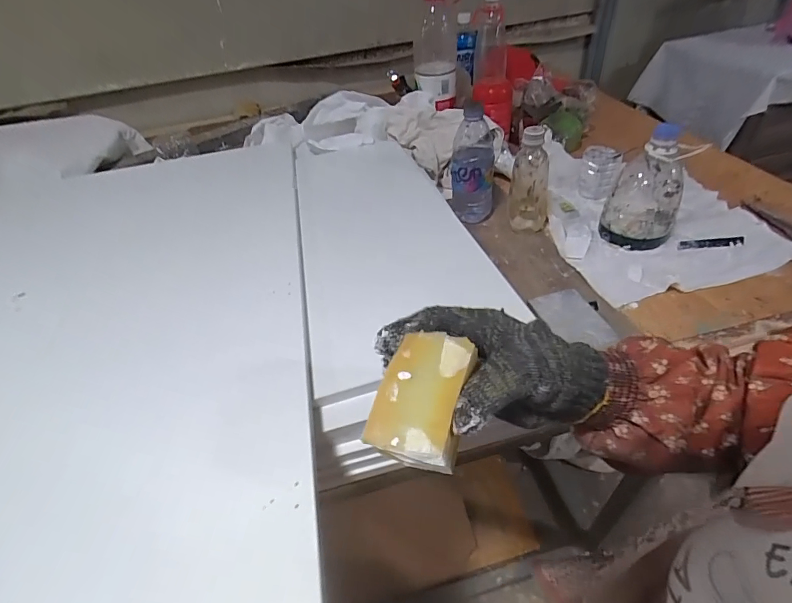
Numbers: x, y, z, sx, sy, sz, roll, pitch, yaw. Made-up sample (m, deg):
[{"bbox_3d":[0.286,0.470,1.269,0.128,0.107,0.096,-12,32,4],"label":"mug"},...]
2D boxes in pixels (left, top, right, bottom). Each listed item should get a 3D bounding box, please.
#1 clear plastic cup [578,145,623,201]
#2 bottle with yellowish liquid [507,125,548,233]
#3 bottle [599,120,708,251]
[{"bbox_3d":[0.364,-0.232,0.749,0.059,0.075,0.066,12,46,20],"label":"clear plastic cup"},{"bbox_3d":[0.219,-0.190,0.665,0.065,0.172,0.065,8,45,16],"label":"bottle with yellowish liquid"},{"bbox_3d":[0.374,-0.169,0.620,0.091,0.182,0.089,16,47,23],"label":"bottle"}]

